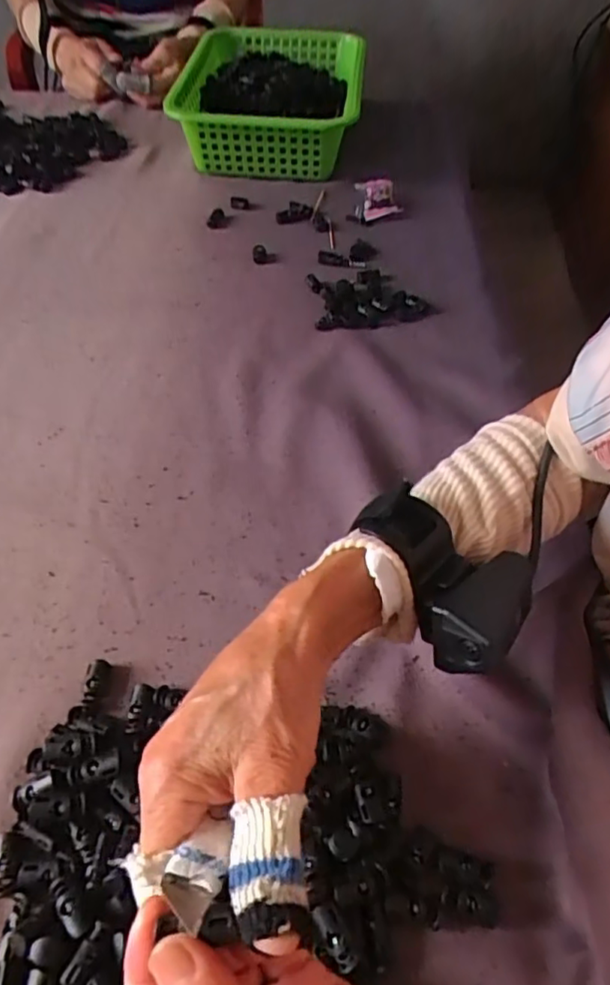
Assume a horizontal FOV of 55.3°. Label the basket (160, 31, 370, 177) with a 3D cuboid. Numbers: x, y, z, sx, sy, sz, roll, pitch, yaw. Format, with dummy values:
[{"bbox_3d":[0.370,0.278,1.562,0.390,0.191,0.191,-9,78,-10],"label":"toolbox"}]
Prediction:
[{"bbox_3d":[-0.039,-0.487,0.727,0.208,0.092,0.312,6,53,2],"label":"basket"}]

